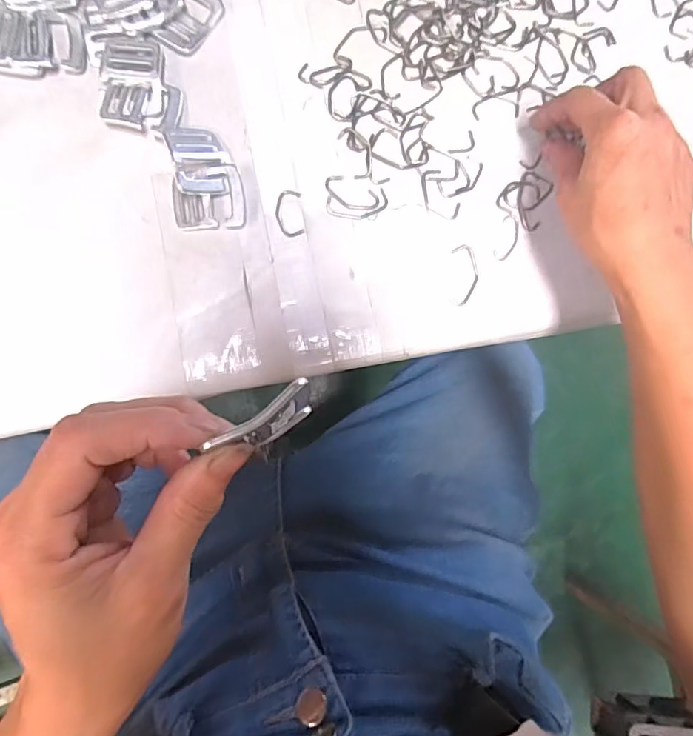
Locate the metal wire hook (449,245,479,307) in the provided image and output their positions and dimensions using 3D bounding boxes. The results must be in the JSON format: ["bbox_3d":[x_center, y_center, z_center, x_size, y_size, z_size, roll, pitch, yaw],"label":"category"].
[{"bbox_3d":[0.078,-0.061,0.348,0.018,0.004,0.040,3,87,-6],"label":"metal wire hook"}]

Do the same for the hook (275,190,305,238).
[{"bbox_3d":[-0.036,-0.098,0.336,0.017,0.004,0.030,-6,88,-7],"label":"hook"}]

